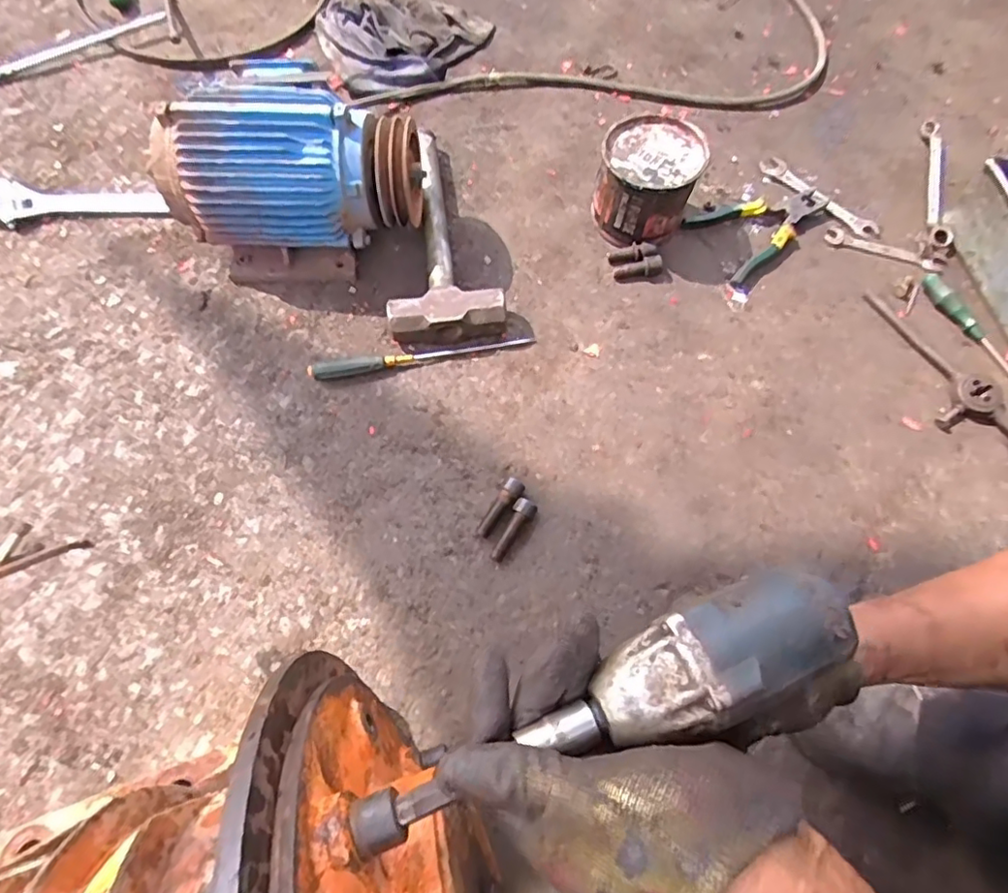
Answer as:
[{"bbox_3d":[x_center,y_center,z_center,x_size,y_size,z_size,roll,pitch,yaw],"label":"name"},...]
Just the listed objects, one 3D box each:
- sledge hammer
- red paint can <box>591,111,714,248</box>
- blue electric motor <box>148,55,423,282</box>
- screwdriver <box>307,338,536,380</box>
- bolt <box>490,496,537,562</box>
[{"bbox_3d":[-0.088,-0.280,0.746,0.136,0.050,0.315,-8,71,-3],"label":"sledge hammer"},{"bbox_3d":[0.178,-0.331,0.737,0.120,0.100,0.122,23,71,9],"label":"red paint can"},{"bbox_3d":[-0.244,-0.327,0.704,0.285,0.179,0.192,0,69,0],"label":"blue electric motor"},{"bbox_3d":[-0.097,-0.109,0.701,0.266,0.024,0.018,-13,72,-4],"label":"screwdriver"},{"bbox_3d":[0.008,0.088,0.616,0.021,0.021,0.070,29,70,10],"label":"bolt"}]

